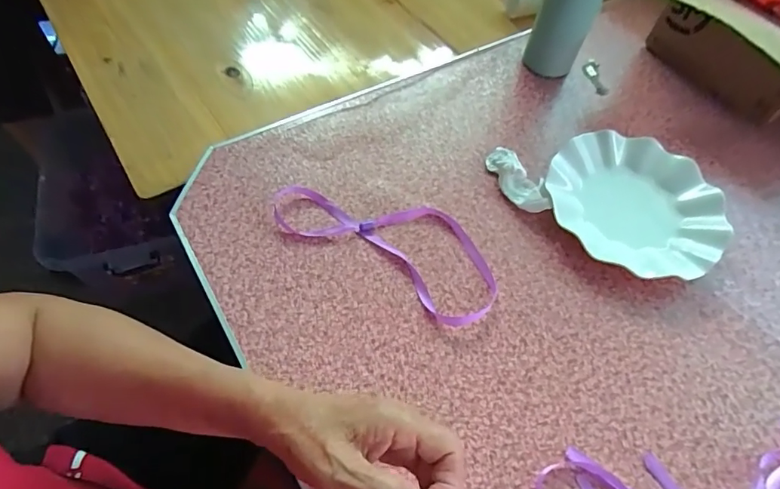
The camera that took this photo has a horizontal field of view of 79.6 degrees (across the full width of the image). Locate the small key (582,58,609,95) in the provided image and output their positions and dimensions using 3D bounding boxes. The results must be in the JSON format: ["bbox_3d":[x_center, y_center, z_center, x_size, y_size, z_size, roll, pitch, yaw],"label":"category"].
[{"bbox_3d":[0.279,-0.227,0.634,0.025,0.009,0.062,-4,58,-7],"label":"small key"}]

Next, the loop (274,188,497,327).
[{"bbox_3d":[-0.001,-0.012,0.469,0.241,0.011,0.107,30,60,14],"label":"loop"}]

